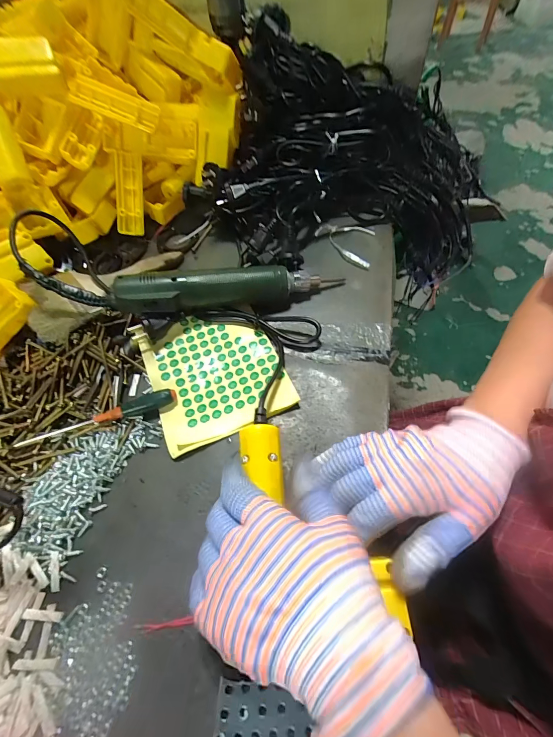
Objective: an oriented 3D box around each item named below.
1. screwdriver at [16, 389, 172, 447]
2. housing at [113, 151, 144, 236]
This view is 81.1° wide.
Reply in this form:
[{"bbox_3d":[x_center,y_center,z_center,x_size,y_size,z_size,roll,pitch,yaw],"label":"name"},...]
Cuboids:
[{"bbox_3d":[-0.170,0.043,0.310,0.145,0.015,0.021,-14,62,-7],"label":"screwdriver"},{"bbox_3d":[-0.194,-0.230,0.428,0.034,0.015,0.098,1,98,1],"label":"housing"}]

